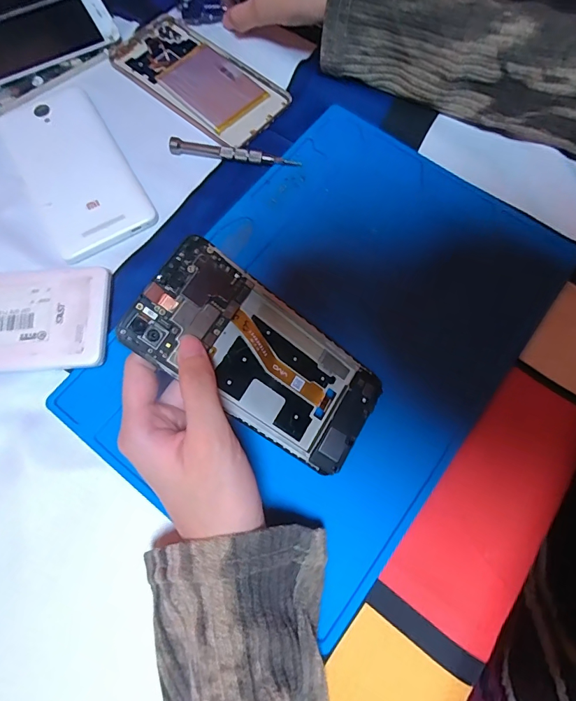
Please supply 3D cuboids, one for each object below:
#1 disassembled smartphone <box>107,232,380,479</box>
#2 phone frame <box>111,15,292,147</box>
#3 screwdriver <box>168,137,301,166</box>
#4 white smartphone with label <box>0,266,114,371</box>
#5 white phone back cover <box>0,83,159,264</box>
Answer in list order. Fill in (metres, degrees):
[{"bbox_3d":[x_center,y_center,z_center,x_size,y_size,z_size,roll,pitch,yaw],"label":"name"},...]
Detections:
[{"bbox_3d":[-0.013,0.006,0.231,0.147,0.008,0.071,39,75,-18],"label":"disassembled smartphone"},{"bbox_3d":[-0.077,-0.231,0.339,0.151,0.004,0.069,39,77,10],"label":"phone frame"},{"bbox_3d":[-0.043,-0.155,0.318,0.102,0.008,0.009,10,73,2],"label":"screwdriver"},{"bbox_3d":[-0.192,-0.021,0.272,0.143,0.009,0.071,-2,73,-1],"label":"white smartphone with label"},{"bbox_3d":[-0.167,-0.144,0.314,0.074,0.007,0.161,-30,76,-9],"label":"white phone back cover"}]

